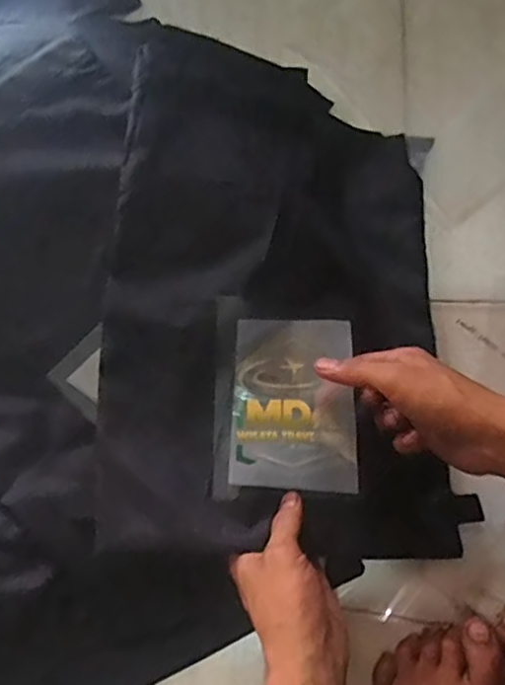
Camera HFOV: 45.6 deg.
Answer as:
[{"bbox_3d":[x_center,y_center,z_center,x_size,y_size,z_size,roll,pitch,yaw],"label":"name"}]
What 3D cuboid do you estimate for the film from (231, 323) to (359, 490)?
[{"bbox_3d":[0.033,0.047,0.460,0.094,0.023,0.126,1,76,0],"label":"film"}]

